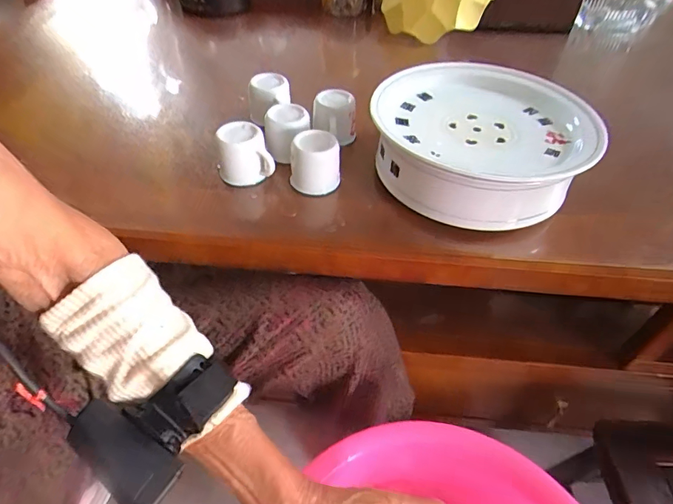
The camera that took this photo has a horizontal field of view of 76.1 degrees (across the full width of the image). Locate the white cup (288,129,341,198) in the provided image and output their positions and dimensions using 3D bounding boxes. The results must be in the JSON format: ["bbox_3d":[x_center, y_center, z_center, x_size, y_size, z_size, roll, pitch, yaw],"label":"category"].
[{"bbox_3d":[-0.023,-0.096,0.462,0.052,0.050,0.048,1,47,0],"label":"white cup"}]

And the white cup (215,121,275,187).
[{"bbox_3d":[-0.101,-0.106,0.469,0.058,0.052,0.048,-10,48,-10],"label":"white cup"}]

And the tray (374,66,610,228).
[{"bbox_3d":[0.153,-0.125,0.465,0.209,0.069,0.229,0,47,-1],"label":"tray"}]

